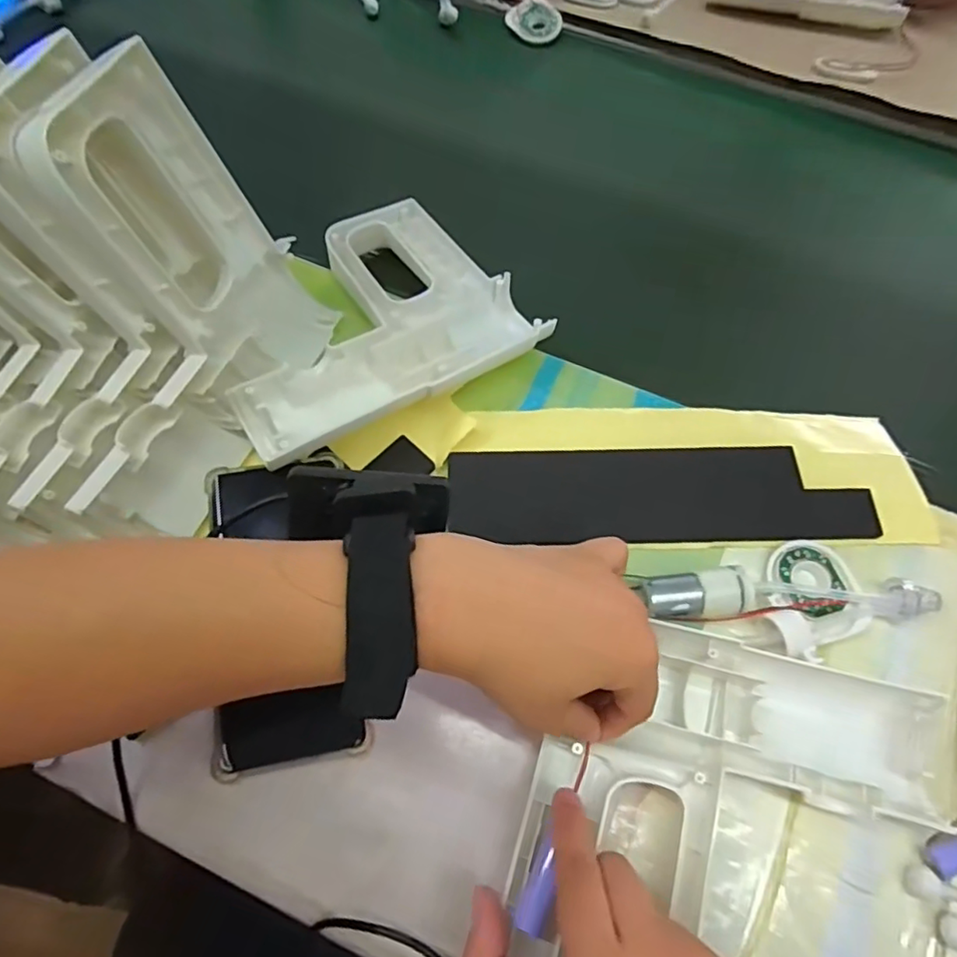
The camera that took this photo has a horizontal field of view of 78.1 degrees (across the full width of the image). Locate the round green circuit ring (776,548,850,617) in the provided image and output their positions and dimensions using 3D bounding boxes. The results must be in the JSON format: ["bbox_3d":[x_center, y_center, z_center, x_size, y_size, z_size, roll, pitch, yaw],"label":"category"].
[{"bbox_3d":[0.192,0.059,0.339,0.034,0.008,0.040,-13,65,-8],"label":"round green circuit ring"}]

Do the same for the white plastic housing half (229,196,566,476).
[{"bbox_3d":[-0.079,-0.108,0.396,0.198,0.038,0.172,-33,69,-16],"label":"white plastic housing half"}]

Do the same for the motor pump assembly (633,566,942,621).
[{"bbox_3d":[0.171,0.066,0.331,0.159,0.025,0.026,1,64,-1],"label":"motor pump assembly"}]

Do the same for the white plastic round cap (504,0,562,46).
[{"bbox_3d":[0.060,-0.477,0.616,0.049,0.004,0.053,0,87,3],"label":"white plastic round cap"}]

